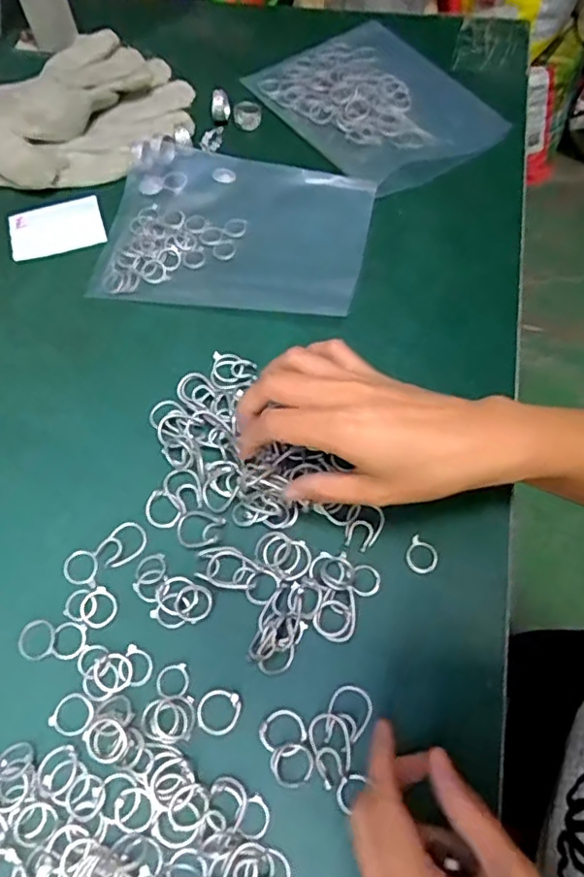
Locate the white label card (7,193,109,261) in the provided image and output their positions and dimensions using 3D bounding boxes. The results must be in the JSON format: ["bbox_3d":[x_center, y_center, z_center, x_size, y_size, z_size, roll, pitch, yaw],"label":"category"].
[{"bbox_3d":[-0.191,-0.171,0.492,0.075,0.004,0.053,-15,64,-4],"label":"white label card"}]

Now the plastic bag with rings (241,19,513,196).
[{"bbox_3d":[0.075,-0.299,0.532,0.146,0.009,0.208,-32,67,-12],"label":"plastic bag with rings"}]

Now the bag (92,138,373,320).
[{"bbox_3d":[-0.044,-0.166,0.474,0.198,0.015,0.149,9,65,7],"label":"bag"}]

